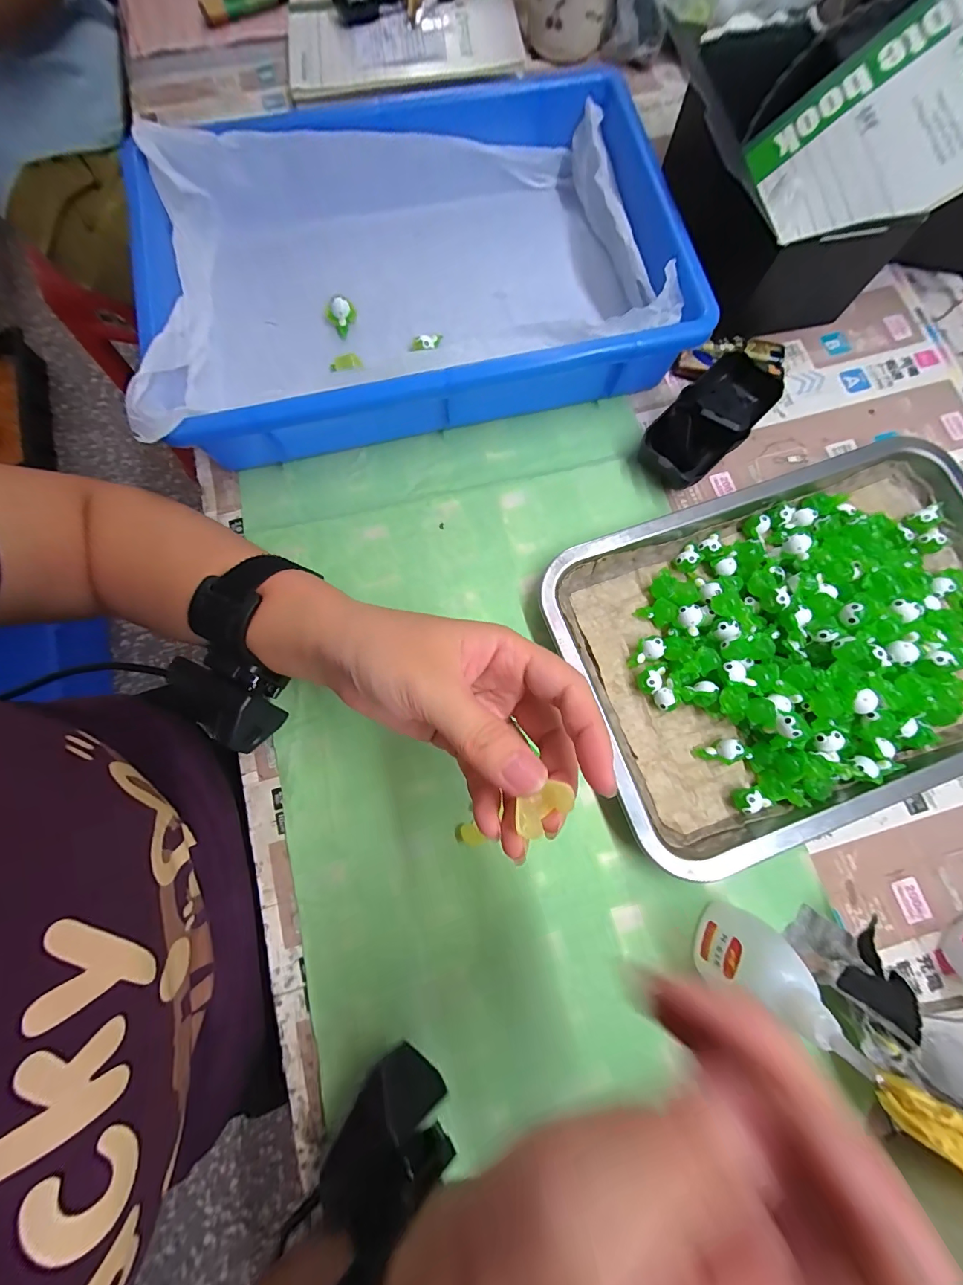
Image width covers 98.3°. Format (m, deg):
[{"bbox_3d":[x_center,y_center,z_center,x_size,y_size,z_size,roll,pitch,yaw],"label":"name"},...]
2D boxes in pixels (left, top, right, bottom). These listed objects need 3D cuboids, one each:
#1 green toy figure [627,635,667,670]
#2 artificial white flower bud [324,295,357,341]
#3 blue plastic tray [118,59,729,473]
[{"bbox_3d":[0.105,0.006,0.269,0.022,0.015,0.015,-18,78,-4],"label":"green toy figure"},{"bbox_3d":[-0.111,-0.255,0.326,0.024,0.020,0.019,-14,78,-3],"label":"artificial white flower bud"},{"bbox_3d":[-0.059,-0.272,0.308,0.370,0.062,0.254,-12,78,-2],"label":"blue plastic tray"}]

